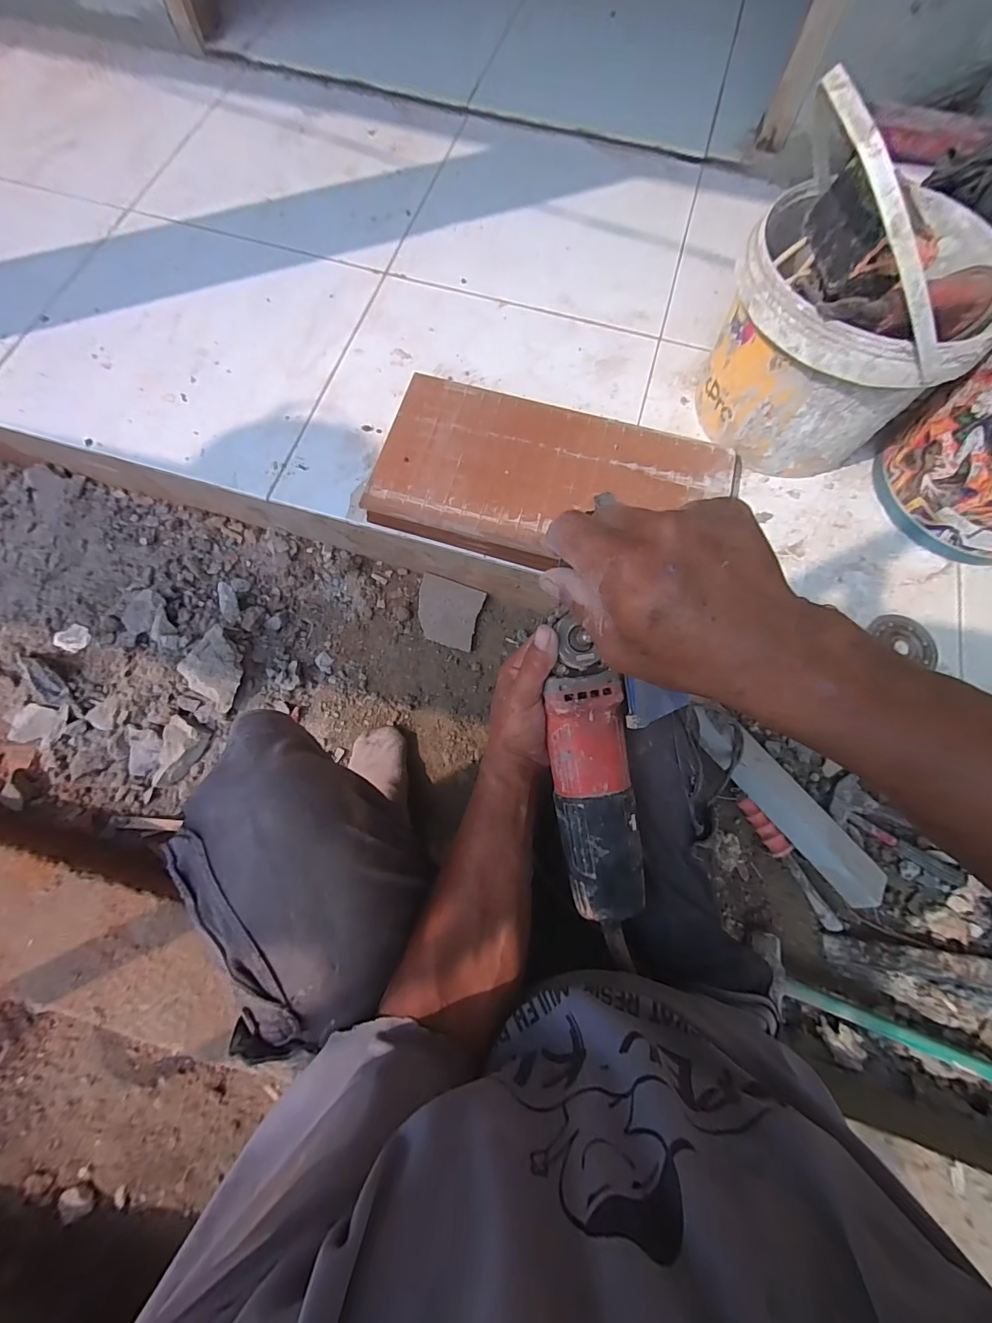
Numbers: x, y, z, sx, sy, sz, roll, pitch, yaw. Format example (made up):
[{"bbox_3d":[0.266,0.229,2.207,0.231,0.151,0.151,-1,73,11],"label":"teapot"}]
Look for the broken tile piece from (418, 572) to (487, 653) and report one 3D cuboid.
[{"bbox_3d":[-0.081,-0.081,0.770,0.105,0.006,0.104,16,86,2],"label":"broken tile piece"}]

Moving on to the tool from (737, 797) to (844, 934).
[{"bbox_3d":[0.419,0.286,0.661,0.022,0.020,0.198,-29,75,-10],"label":"tool"}]

